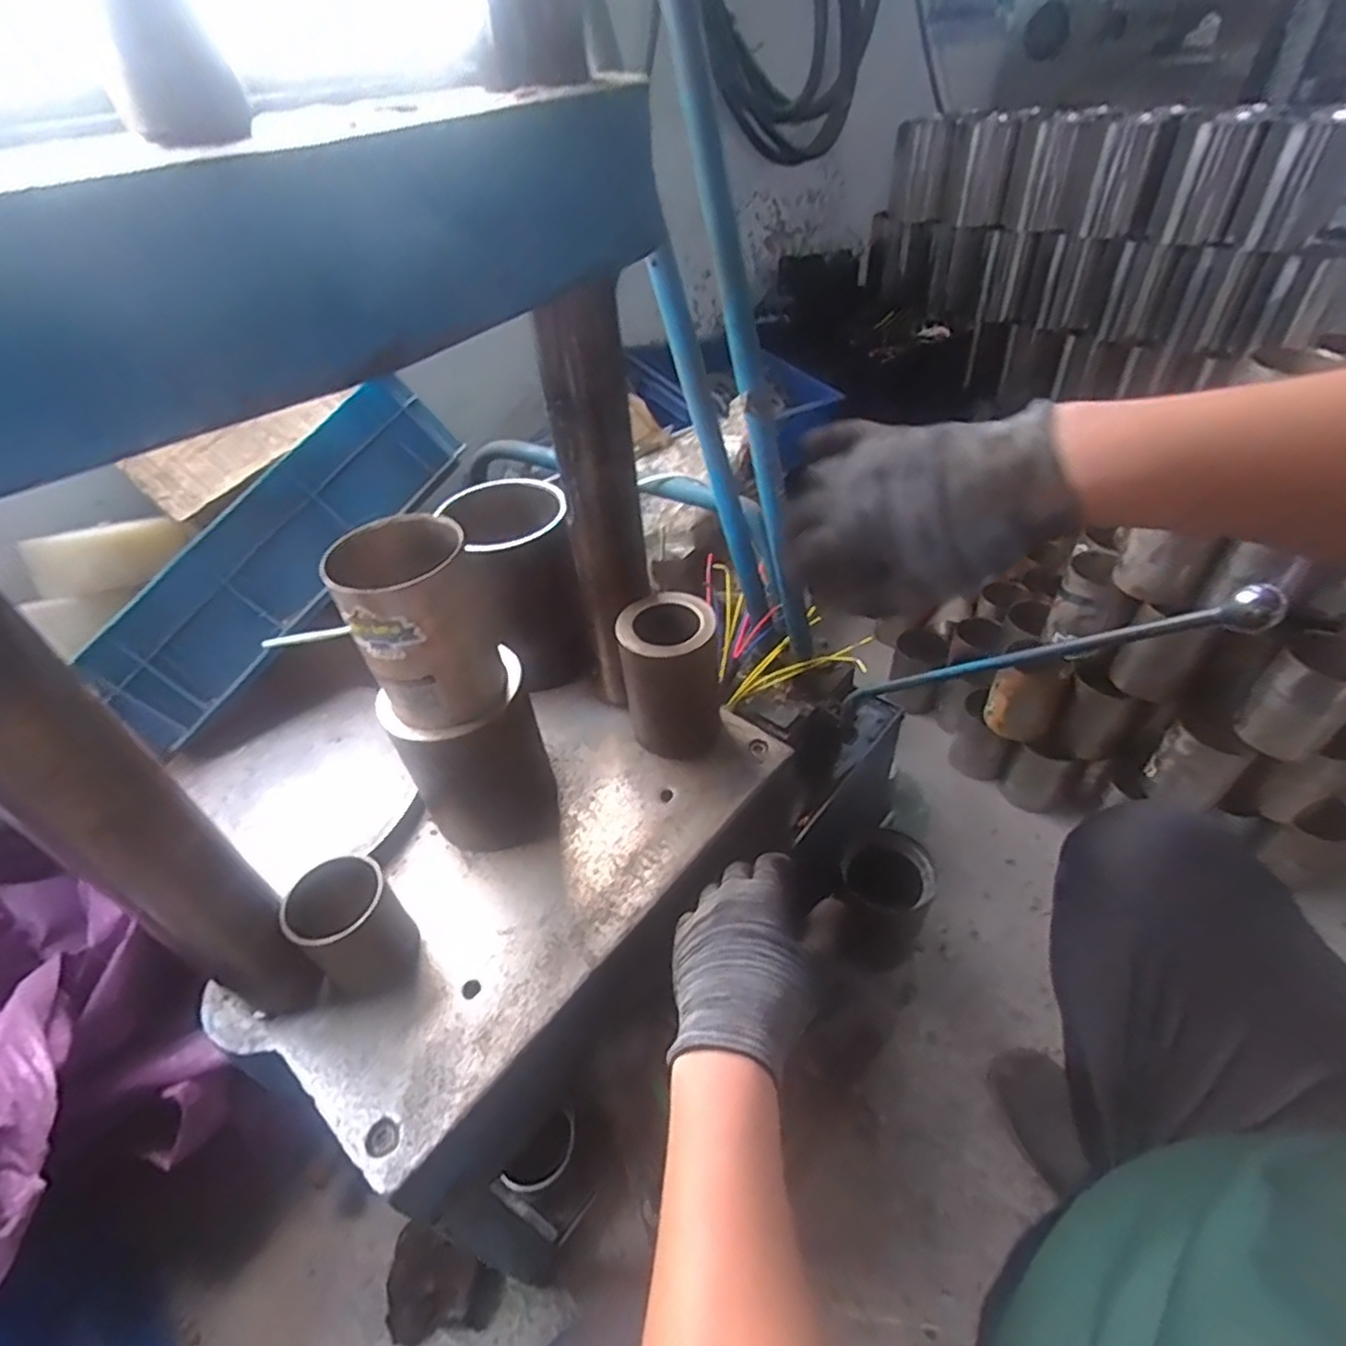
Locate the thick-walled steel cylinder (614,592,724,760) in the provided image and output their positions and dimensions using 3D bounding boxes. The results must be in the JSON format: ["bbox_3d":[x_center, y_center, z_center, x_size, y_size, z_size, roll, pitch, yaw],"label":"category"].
[{"bbox_3d":[0.001,0.005,0.650,0.093,0.135,0.089,-5,43,1],"label":"thick-walled steel cylinder"}]

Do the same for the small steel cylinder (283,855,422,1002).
[{"bbox_3d":[-0.235,0.190,0.512,0.059,0.093,0.070,25,51,29],"label":"small steel cylinder"}]

